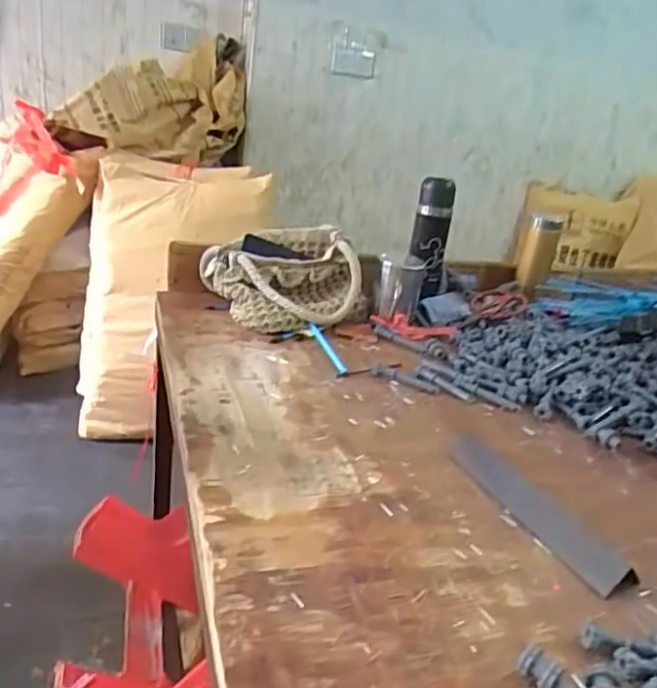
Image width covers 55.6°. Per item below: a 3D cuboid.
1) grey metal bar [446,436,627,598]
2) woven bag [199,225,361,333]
[{"bbox_3d":[0.206,0.162,0.643,0.061,0.006,0.239,-4,26,-27],"label":"grey metal bar"},{"bbox_3d":[-0.074,-0.109,1.024,0.254,0.127,0.180,3,24,-12],"label":"woven bag"}]

